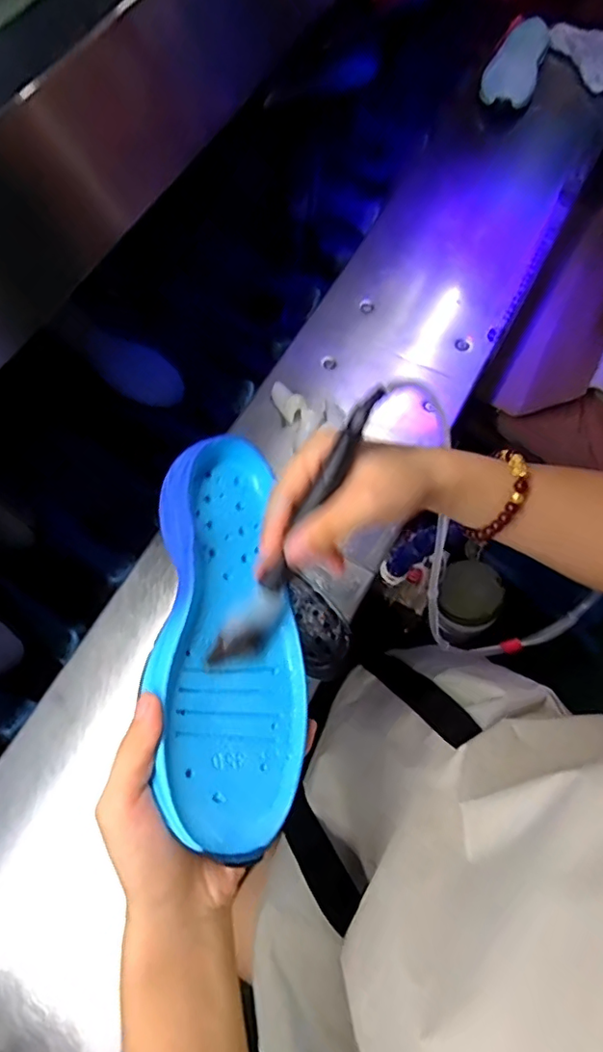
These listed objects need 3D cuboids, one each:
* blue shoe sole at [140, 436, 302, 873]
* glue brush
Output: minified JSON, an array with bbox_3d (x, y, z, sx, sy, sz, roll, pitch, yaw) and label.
[{"bbox_3d":[-0.048,0.055,0.320,0.099,0.038,0.238,11,55,-30],"label":"blue shoe sole"},{"bbox_3d":[0.000,0.005,0.296,0.021,0.030,0.171,34,105,11],"label":"glue brush"}]

